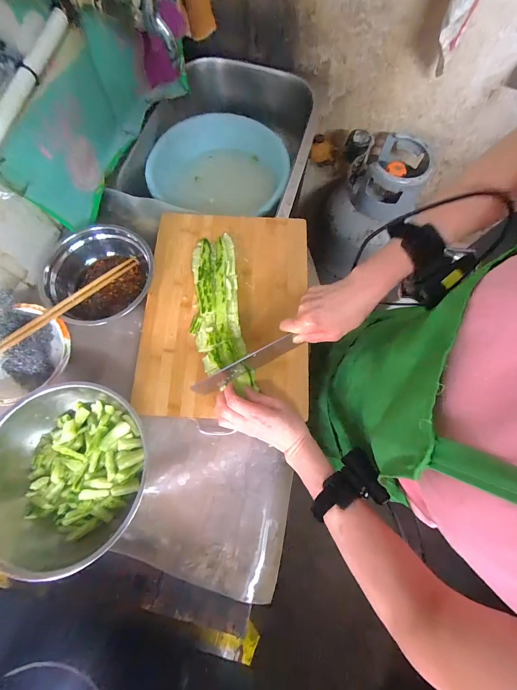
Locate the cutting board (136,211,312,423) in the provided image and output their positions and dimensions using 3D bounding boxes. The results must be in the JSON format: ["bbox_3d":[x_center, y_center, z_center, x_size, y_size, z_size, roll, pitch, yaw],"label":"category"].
[{"bbox_3d":[-0.054,-0.068,0.481,0.275,0.031,0.368,2,73,1],"label":"cutting board"}]

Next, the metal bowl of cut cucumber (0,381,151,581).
[{"bbox_3d":[-0.265,0.170,0.380,0.203,0.072,0.214,0,72,0],"label":"metal bowl of cut cucumber"}]

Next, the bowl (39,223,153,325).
[{"bbox_3d":[-0.282,-0.124,0.481,0.178,0.070,0.174,0,72,0],"label":"bowl"}]

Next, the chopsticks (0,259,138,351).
[{"bbox_3d":[-0.301,-0.071,0.452,0.016,0.012,0.258,33,57,10],"label":"chopsticks"}]

